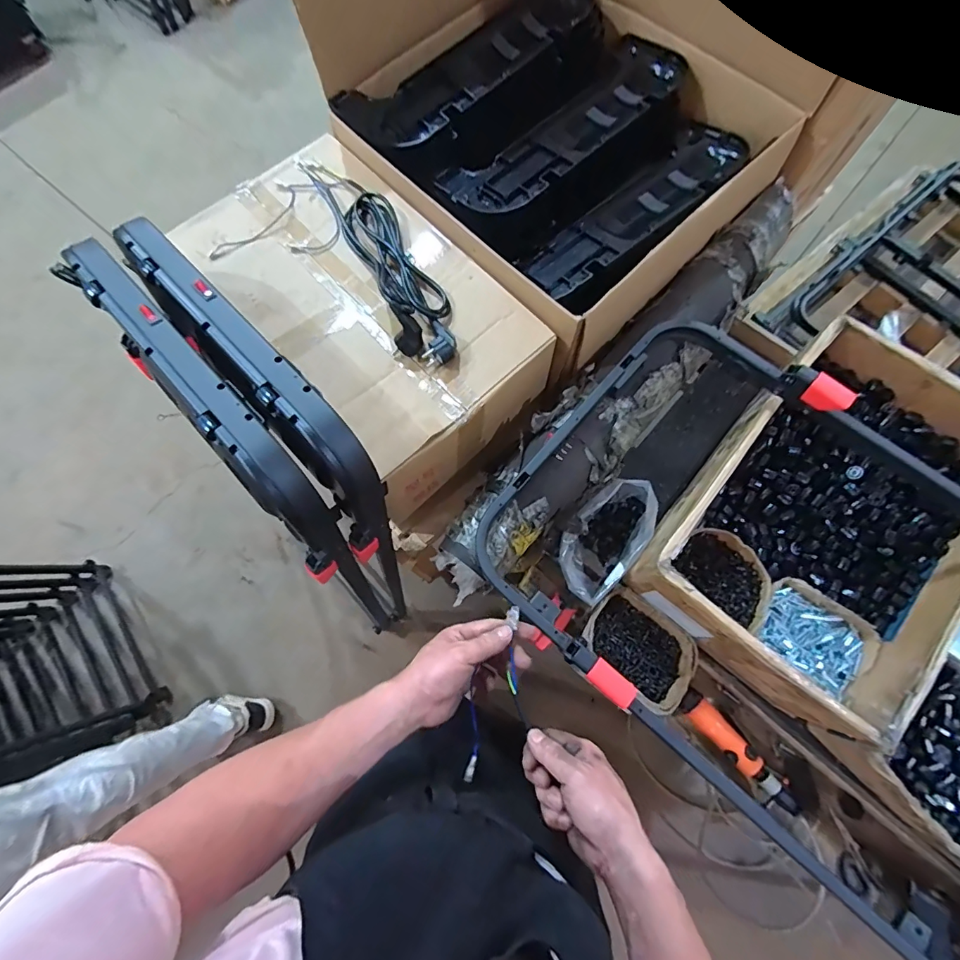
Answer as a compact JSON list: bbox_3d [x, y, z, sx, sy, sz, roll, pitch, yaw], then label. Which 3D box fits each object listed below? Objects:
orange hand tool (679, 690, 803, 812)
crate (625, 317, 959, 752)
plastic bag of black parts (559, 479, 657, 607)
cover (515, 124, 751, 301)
[{"bbox_3d":[0.400,0.421,0.702,0.044,0.051,0.211,-40,76,-10],"label":"orange hand tool"},{"bbox_3d":[0.534,0.050,0.692,0.357,0.150,0.541,38,78,12],"label":"crate"},{"bbox_3d":[0.210,0.091,0.752,0.113,0.122,0.218,35,77,12],"label":"plastic bag of black parts"},{"bbox_3d":[0.254,-0.447,0.735,0.456,0.058,0.150,-39,76,-9],"label":"cover"}]

